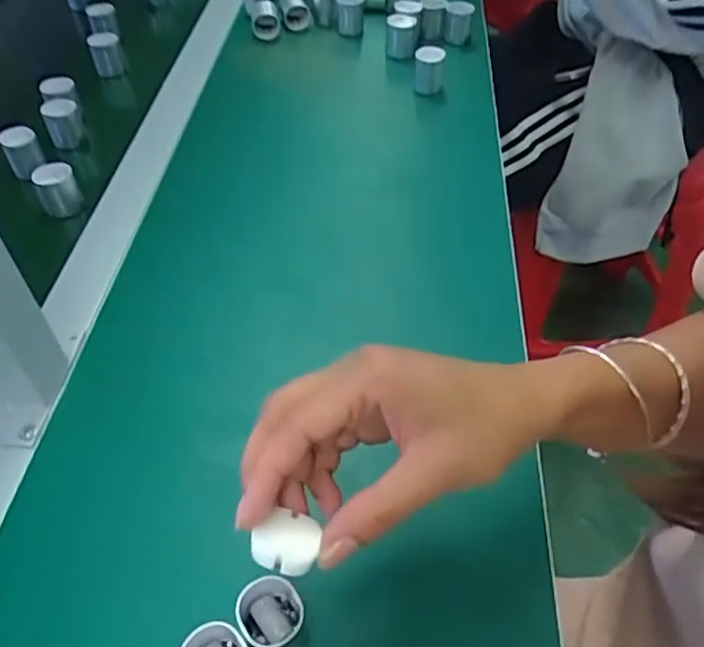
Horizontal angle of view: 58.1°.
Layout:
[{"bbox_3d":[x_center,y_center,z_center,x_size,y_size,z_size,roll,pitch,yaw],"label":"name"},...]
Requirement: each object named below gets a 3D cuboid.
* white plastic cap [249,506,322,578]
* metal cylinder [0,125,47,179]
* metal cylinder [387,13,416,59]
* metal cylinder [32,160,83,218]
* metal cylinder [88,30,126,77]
[{"bbox_3d":[-0.026,0.084,0.247,0.024,0.006,0.024,1,48,-2],"label":"white plastic cap"},{"bbox_3d":[-0.293,-0.154,0.563,0.029,0.032,0.034,-27,55,-25],"label":"metal cylinder"},{"bbox_3d":[0.053,-0.317,0.699,0.030,0.034,0.039,2,48,-1],"label":"metal cylinder"},{"bbox_3d":[-0.245,-0.111,0.529,0.031,0.038,0.028,-21,52,-21],"label":"metal cylinder"},{"bbox_3d":[-0.271,-0.298,0.701,0.032,0.040,0.027,-14,50,-15],"label":"metal cylinder"}]

